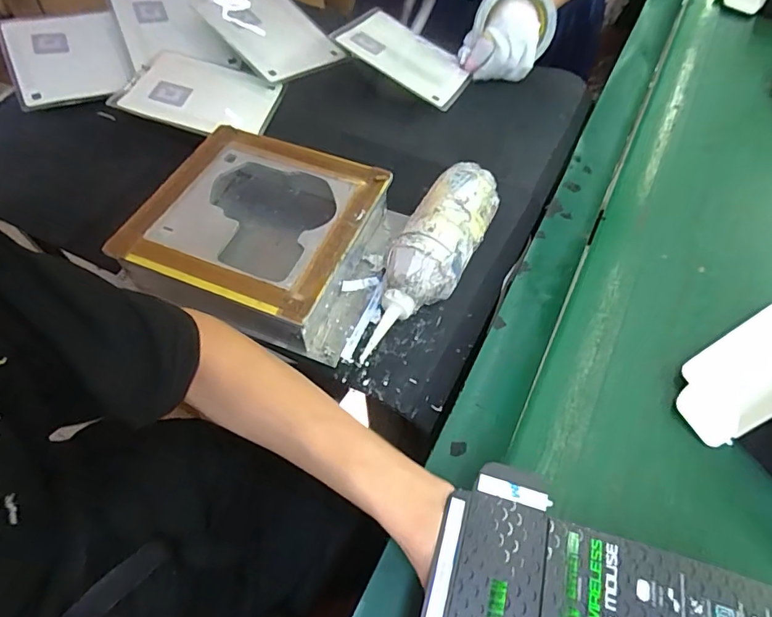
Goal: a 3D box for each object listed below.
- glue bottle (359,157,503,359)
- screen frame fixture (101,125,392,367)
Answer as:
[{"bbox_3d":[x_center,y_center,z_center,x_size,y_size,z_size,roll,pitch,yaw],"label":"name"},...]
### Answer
[{"bbox_3d":[0.045,-0.049,0.482,0.066,0.067,0.209,24,62,15],"label":"glue bottle"},{"bbox_3d":[-0.115,-0.078,0.503,0.229,0.080,0.199,20,61,13],"label":"screen frame fixture"}]

